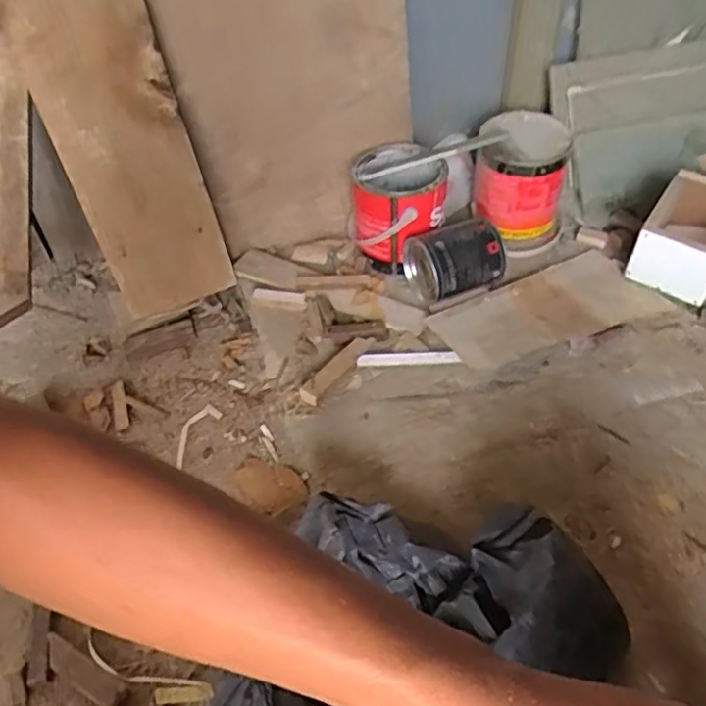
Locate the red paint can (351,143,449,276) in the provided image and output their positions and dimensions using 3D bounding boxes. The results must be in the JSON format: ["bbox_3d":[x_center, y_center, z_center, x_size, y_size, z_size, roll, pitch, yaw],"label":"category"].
[{"bbox_3d":[0.074,-0.236,1.066,0.152,0.149,0.145,-2,47,2],"label":"red paint can"}]

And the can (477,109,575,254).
[{"bbox_3d":[0.288,-0.302,1.121,0.153,0.183,0.188,5,48,9],"label":"can"}]

